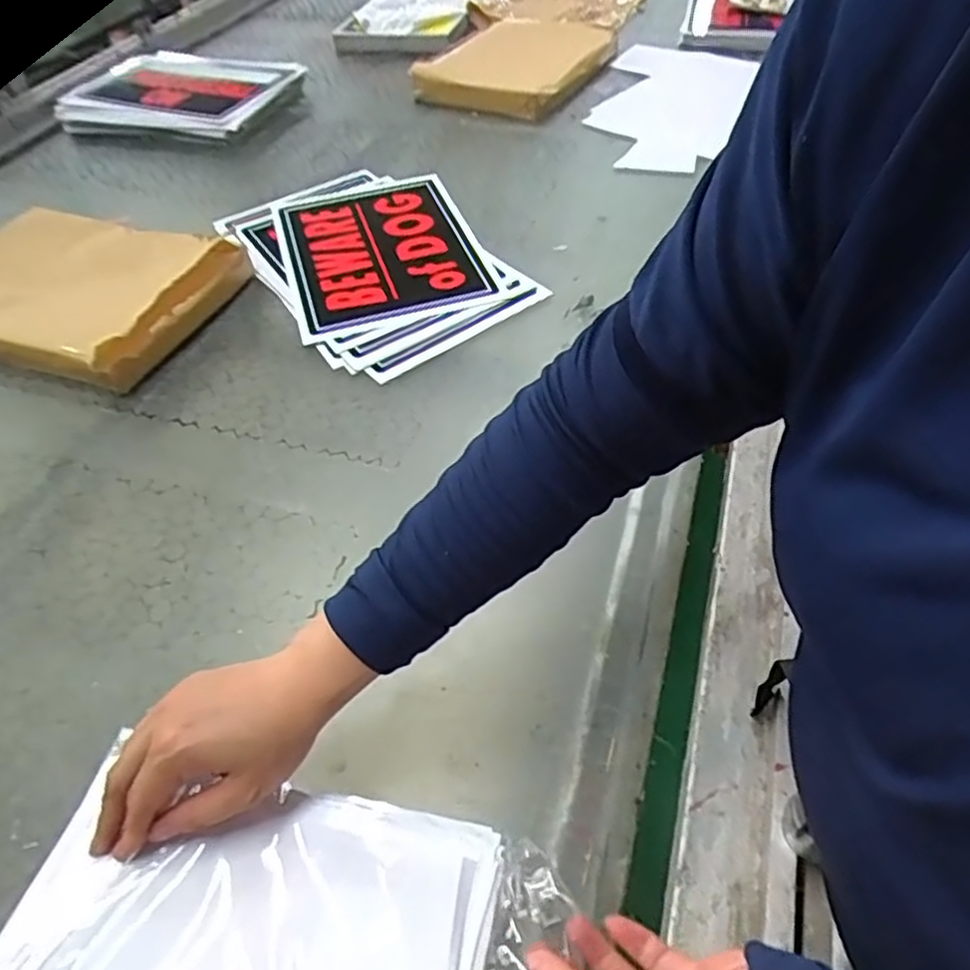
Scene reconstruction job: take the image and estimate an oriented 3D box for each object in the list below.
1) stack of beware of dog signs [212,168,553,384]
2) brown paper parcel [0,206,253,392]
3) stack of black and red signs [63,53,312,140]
[{"bbox_3d":[-0.142,-0.305,0.930,0.293,0.012,0.443,-28,52,-19],"label":"stack of beware of dog signs"},{"bbox_3d":[-0.494,-0.248,0.865,0.338,0.069,0.259,13,51,15],"label":"brown paper parcel"},{"bbox_3d":[-0.565,-0.732,1.320,0.407,0.041,0.325,12,50,14],"label":"stack of black and red signs"}]

